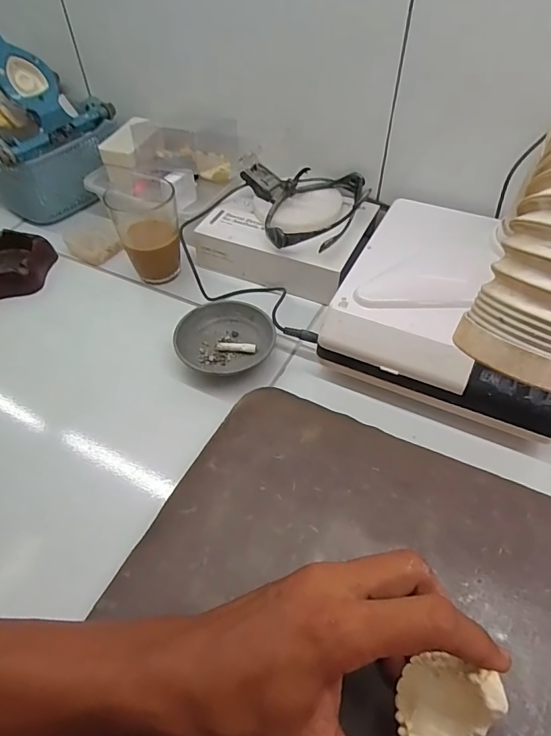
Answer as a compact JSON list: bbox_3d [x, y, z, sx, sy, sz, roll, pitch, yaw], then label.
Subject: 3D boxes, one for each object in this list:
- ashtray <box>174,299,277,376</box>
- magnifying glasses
[{"bbox_3d":[-0.046,-0.025,0.416,0.085,0.023,0.089,-1,50,1],"label":"ashtray"},{"bbox_3d":[0.031,-0.164,0.467,0.131,0.037,0.124,-1,50,1],"label":"magnifying glasses"}]

